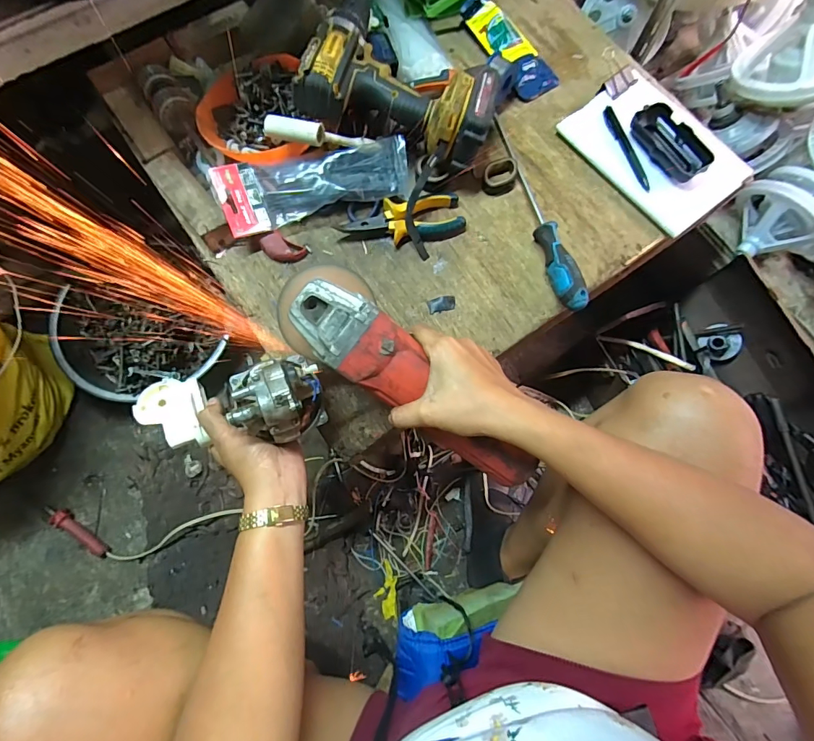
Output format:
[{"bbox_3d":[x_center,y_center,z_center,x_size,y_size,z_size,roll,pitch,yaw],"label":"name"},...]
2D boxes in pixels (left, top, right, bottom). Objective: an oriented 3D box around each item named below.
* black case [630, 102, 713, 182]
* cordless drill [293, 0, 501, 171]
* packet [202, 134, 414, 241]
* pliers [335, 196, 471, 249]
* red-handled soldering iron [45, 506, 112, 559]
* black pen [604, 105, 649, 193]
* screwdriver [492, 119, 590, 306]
[{"bbox_3d":[0.339,-0.292,0.546,0.057,0.021,0.109,-30,78,-9],"label":"black case"},{"bbox_3d":[0.004,-0.348,0.493,0.209,0.064,0.186,16,75,3],"label":"cordless drill"},{"bbox_3d":[-0.107,-0.222,0.502,0.227,0.023,0.073,-15,76,-5],"label":"packet"},{"bbox_3d":[-0.006,-0.182,0.522,0.153,0.025,0.053,-10,76,-4],"label":"pliers"},{"bbox_3d":[-0.571,0.275,0.731,0.138,0.022,0.026,36,77,8],"label":"red-handled soldering iron"},{"bbox_3d":[0.286,-0.290,0.553,0.016,0.008,0.132,-17,76,-6],"label":"black pen"},{"bbox_3d":[0.159,-0.205,0.523,0.025,0.037,0.290,-13,76,-5],"label":"screwdriver"}]

